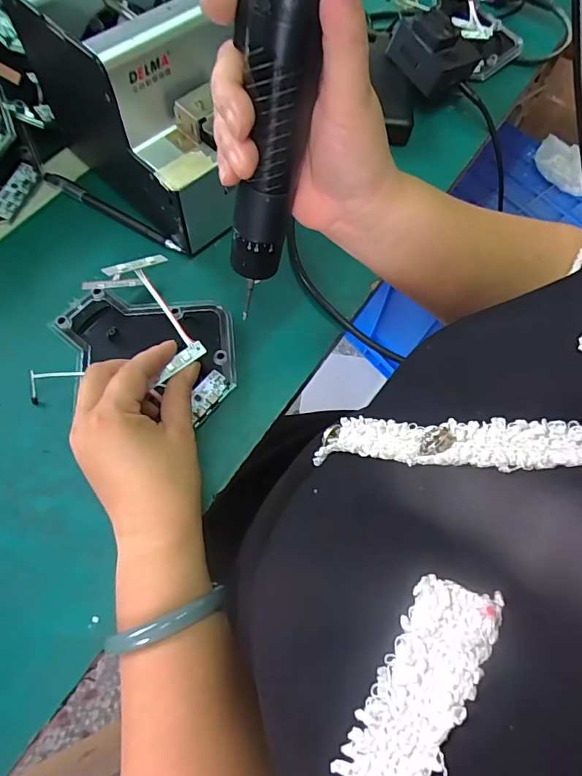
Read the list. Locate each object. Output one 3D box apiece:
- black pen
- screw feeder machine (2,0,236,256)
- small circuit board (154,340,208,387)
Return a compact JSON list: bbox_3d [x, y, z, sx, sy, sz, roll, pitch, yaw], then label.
[{"bbox_3d":[-0.170,-0.167,0.424,0.160,0.008,0.010,31,67,10],"label":"black pen"},{"bbox_3d":[-0.115,-0.246,0.383,0.123,0.139,0.195,-39,73,-19],"label":"screw feeder machine"},{"bbox_3d":[-0.079,-0.018,0.320,0.040,0.005,0.012,-41,75,-12],"label":"small circuit board"}]

